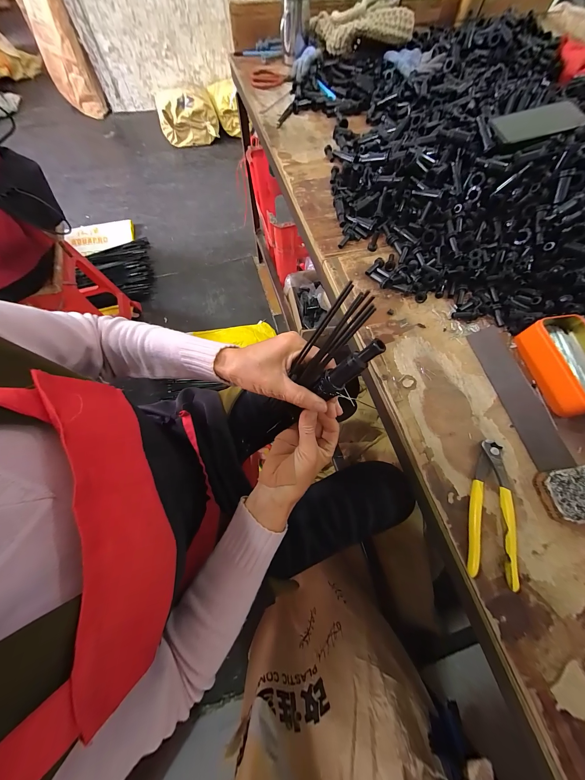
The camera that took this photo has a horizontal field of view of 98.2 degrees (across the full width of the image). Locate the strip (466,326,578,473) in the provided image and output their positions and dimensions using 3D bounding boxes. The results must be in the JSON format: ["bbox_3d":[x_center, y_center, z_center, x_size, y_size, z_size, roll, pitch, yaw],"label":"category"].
[{"bbox_3d":[0.330,0.005,0.376,0.042,0.004,0.217,-22,66,22],"label":"strip"}]

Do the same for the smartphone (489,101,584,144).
[{"bbox_3d":[0.436,-0.479,0.456,0.144,0.010,0.076,-9,76,4],"label":"smartphone"}]

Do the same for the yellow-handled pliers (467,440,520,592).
[{"bbox_3d":[0.256,0.148,0.320,0.053,0.012,0.163,18,69,6],"label":"yellow-handled pliers"}]

